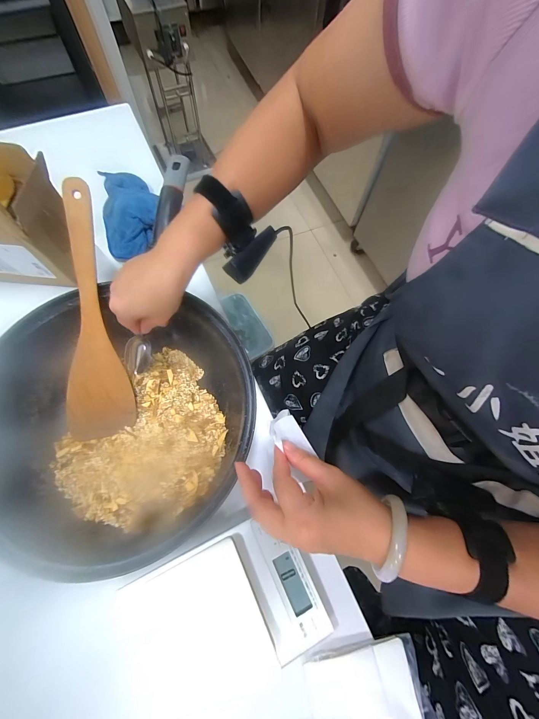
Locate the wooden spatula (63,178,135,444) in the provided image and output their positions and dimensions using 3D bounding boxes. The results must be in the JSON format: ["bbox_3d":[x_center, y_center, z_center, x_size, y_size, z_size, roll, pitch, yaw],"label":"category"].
[{"bbox_3d":[-0.232,-0.055,0.367,0.076,0.024,0.314,-4,96,-4],"label":"wooden spatula"}]

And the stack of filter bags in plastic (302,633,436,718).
[{"bbox_3d":[0.109,0.366,0.317,0.131,0.017,0.082,-9,71,-6],"label":"stack of filter bags in plastic"}]

